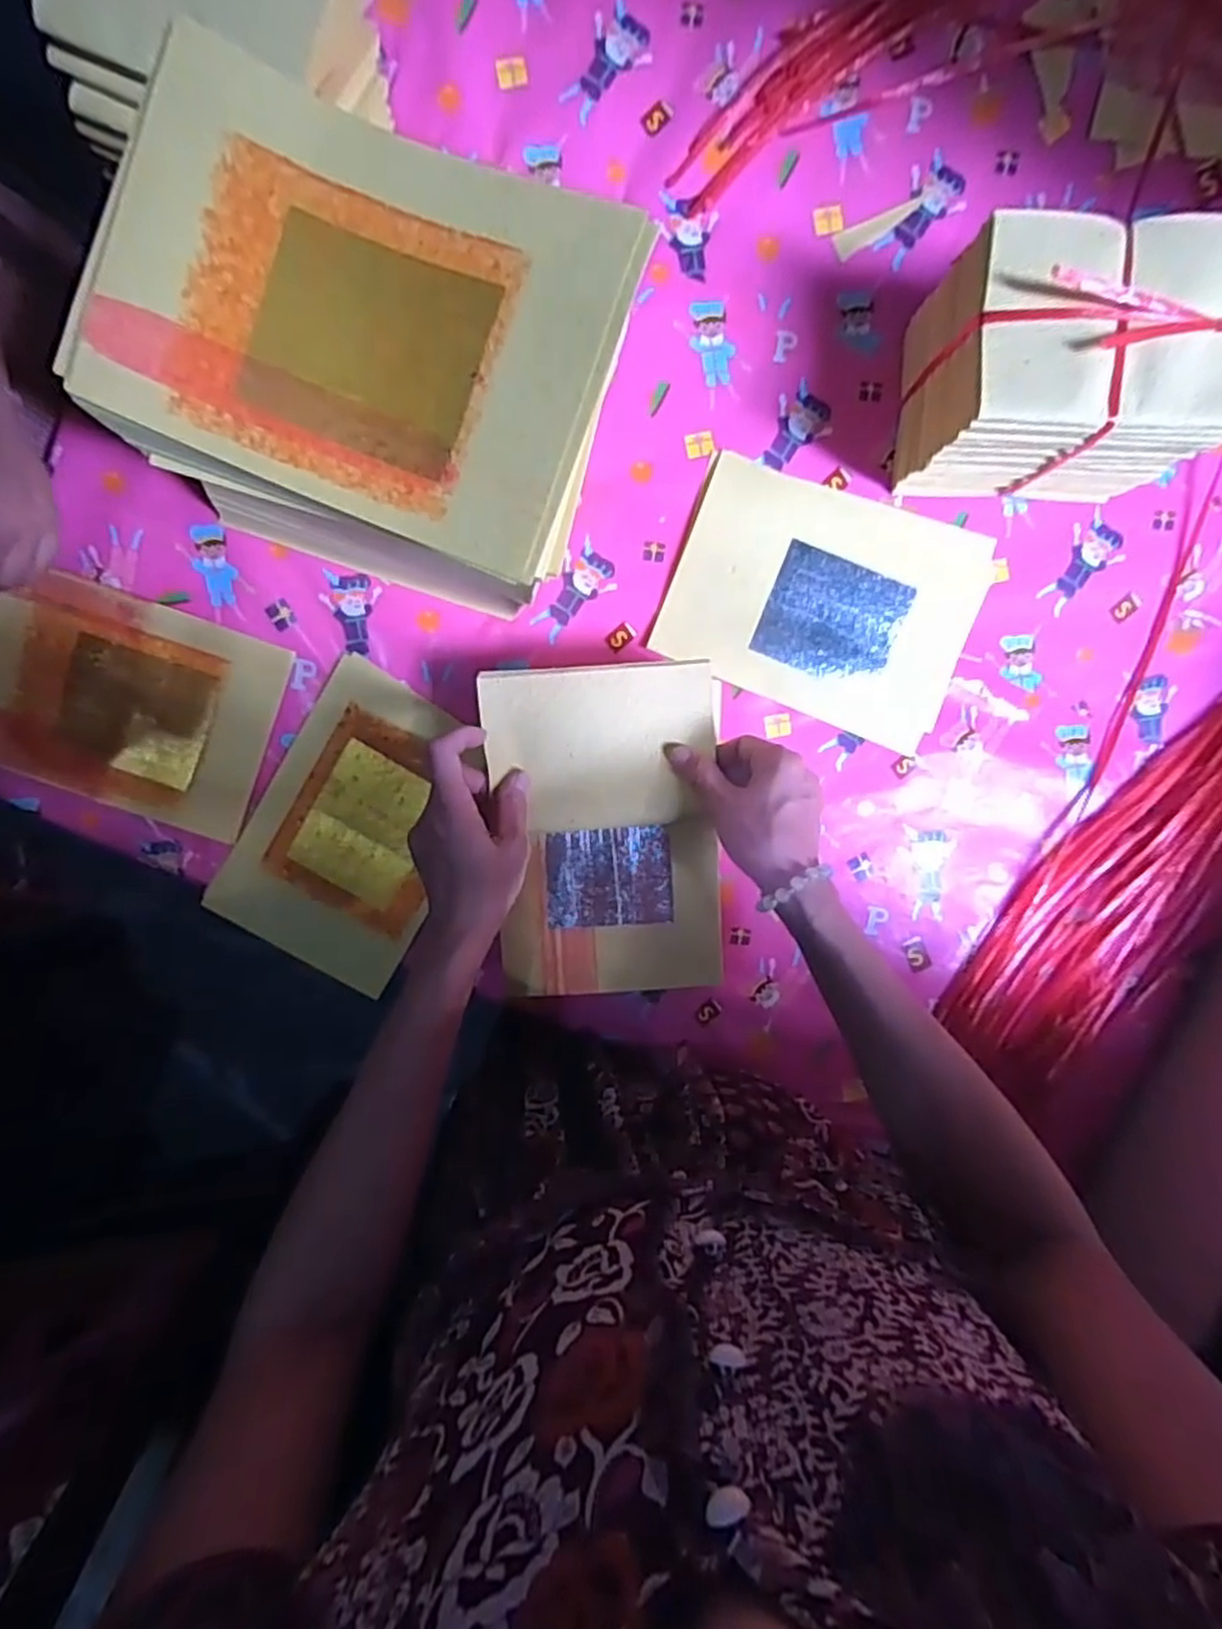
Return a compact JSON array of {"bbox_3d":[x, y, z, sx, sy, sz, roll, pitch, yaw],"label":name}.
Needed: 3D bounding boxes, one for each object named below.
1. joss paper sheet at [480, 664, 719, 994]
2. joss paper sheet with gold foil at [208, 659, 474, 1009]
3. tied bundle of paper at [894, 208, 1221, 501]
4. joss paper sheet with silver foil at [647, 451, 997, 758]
[{"bbox_3d":[-0.003,0.013,0.523,0.157,0.018,0.231,-3,97,2],"label":"joss paper sheet"},{"bbox_3d":[-0.198,0.013,0.581,0.154,0.010,0.229,31,95,-6],"label":"joss paper sheet with gold foil"},{"bbox_3d":[0.300,-0.290,0.489,0.173,0.133,0.124,-1,97,-2],"label":"tied bundle of paper"},{"bbox_3d":[0.163,-0.165,0.570,0.229,0.011,0.167,18,98,-5],"label":"joss paper sheet with silver foil"}]

